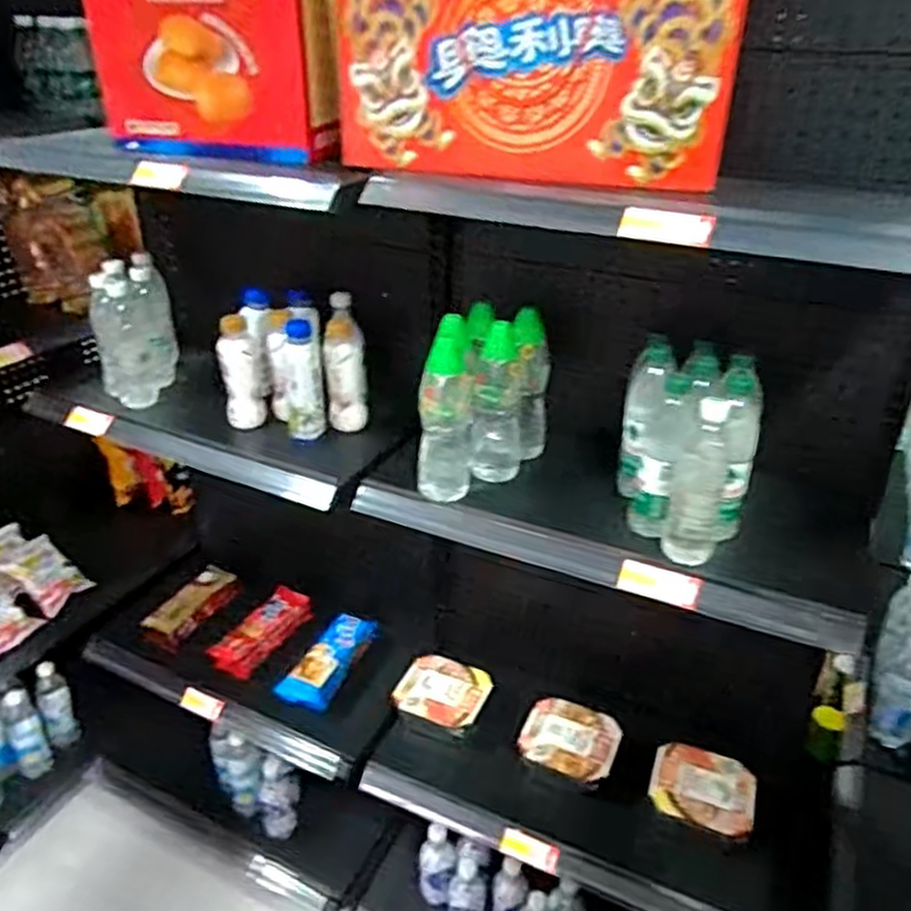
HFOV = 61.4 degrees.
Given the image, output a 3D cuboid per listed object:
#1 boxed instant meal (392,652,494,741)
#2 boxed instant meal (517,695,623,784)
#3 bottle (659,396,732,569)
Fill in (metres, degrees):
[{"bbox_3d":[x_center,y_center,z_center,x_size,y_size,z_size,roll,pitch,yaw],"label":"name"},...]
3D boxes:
[{"bbox_3d":[-0.020,0.438,1.442,0.164,0.055,0.146,12,30,20],"label":"boxed instant meal"},{"bbox_3d":[0.205,0.501,1.364,0.164,0.059,0.153,11,30,17],"label":"boxed instant meal"},{"bbox_3d":[0.299,0.037,0.949,0.061,0.224,0.063,11,30,17],"label":"bottle"}]

